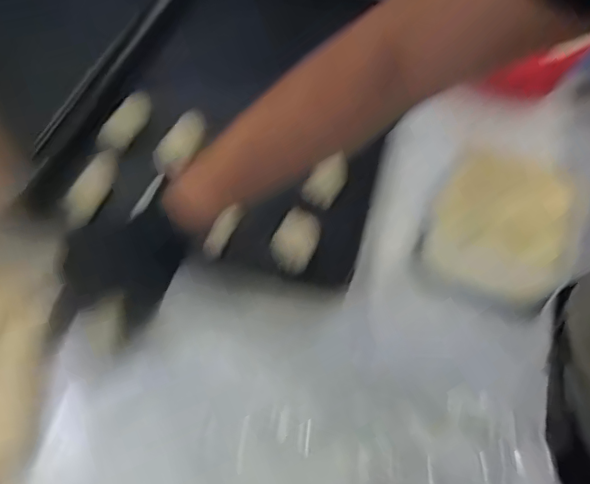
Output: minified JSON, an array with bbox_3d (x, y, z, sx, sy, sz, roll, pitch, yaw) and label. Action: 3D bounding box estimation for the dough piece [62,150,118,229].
[{"bbox_3d":[-0.252,-0.067,0.680,0.029,0.033,0.108,15,56,10],"label":"dough piece"}]

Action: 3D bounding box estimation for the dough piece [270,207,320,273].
[{"bbox_3d":[0.002,-0.004,0.625,0.055,0.046,0.061,30,60,19],"label":"dough piece"}]

